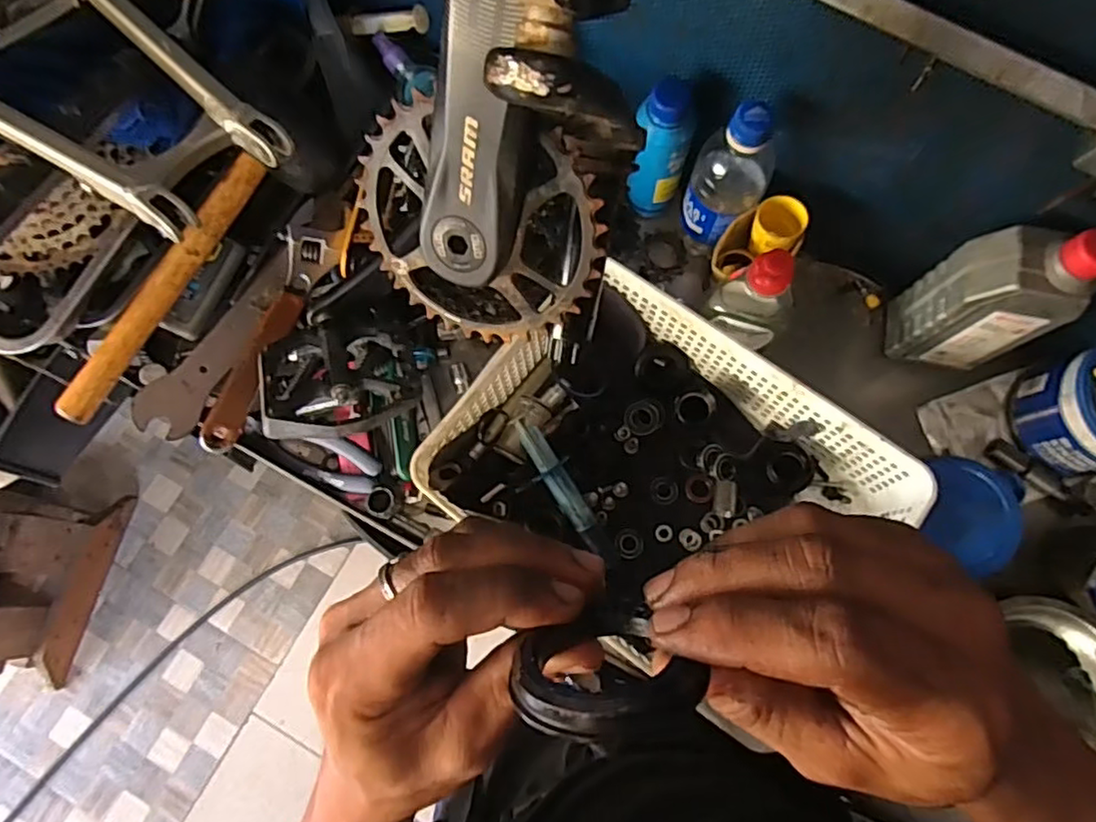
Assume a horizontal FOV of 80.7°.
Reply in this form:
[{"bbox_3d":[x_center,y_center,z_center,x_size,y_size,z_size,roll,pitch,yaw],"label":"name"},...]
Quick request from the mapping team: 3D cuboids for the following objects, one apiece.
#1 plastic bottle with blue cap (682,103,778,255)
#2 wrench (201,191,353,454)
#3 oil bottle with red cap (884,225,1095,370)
[{"bbox_3d":[0.151,-0.190,0.543,0.054,0.161,0.055,0,74,0],"label":"plastic bottle with blue cap"},{"bbox_3d":[-0.234,-0.087,0.564,0.035,0.028,0.256,19,75,6],"label":"wrench"},{"bbox_3d":[0.348,-0.089,0.506,0.079,0.165,0.053,12,74,4],"label":"oil bottle with red cap"}]

